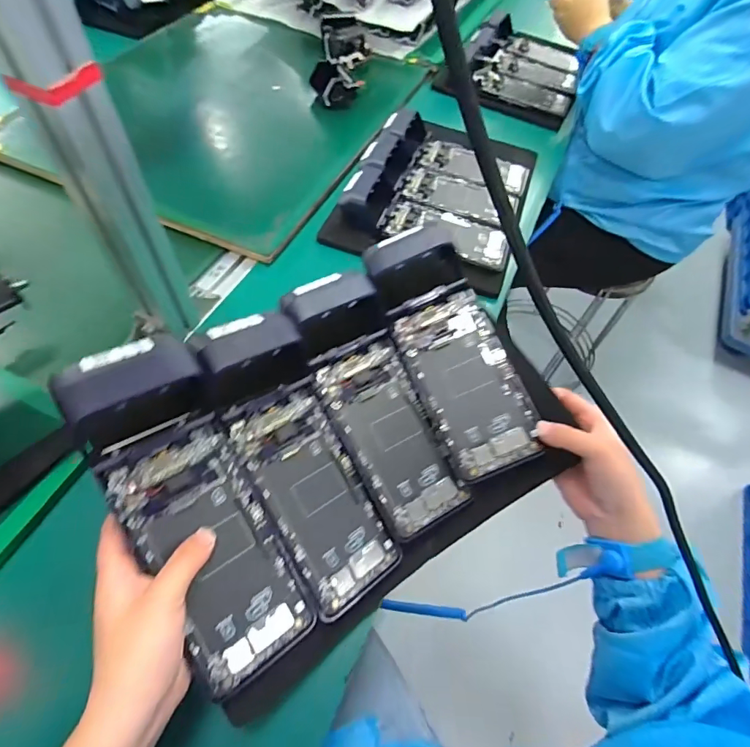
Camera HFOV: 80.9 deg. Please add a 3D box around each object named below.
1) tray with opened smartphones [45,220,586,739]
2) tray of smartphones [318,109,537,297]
[{"bbox_3d":[-0.015,0.046,0.338,0.321,0.070,0.243,-31,93,-25],"label":"tray with opened smartphones"},{"bbox_3d":[0.094,-0.266,0.627,0.239,0.095,0.286,16,50,11],"label":"tray of smartphones"}]

